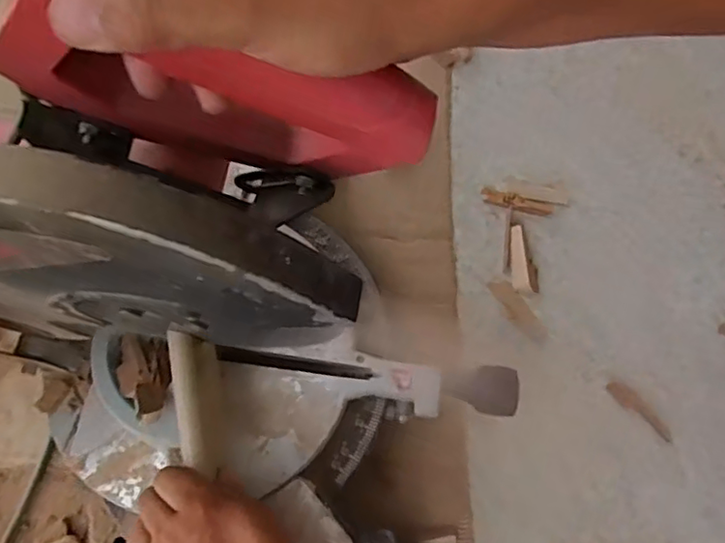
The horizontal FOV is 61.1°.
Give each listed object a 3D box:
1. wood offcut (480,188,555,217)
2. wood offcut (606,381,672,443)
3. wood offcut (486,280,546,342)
[{"bbox_3d":[0.159,-0.071,0.631,0.073,0.004,0.018,14,71,6],"label":"wood offcut"},{"bbox_3d":[0.253,0.125,0.558,0.018,0.009,0.066,-42,75,-12],"label":"wood offcut"},{"bbox_3d":[0.151,0.037,0.596,0.022,0.005,0.071,-32,73,-10],"label":"wood offcut"}]

